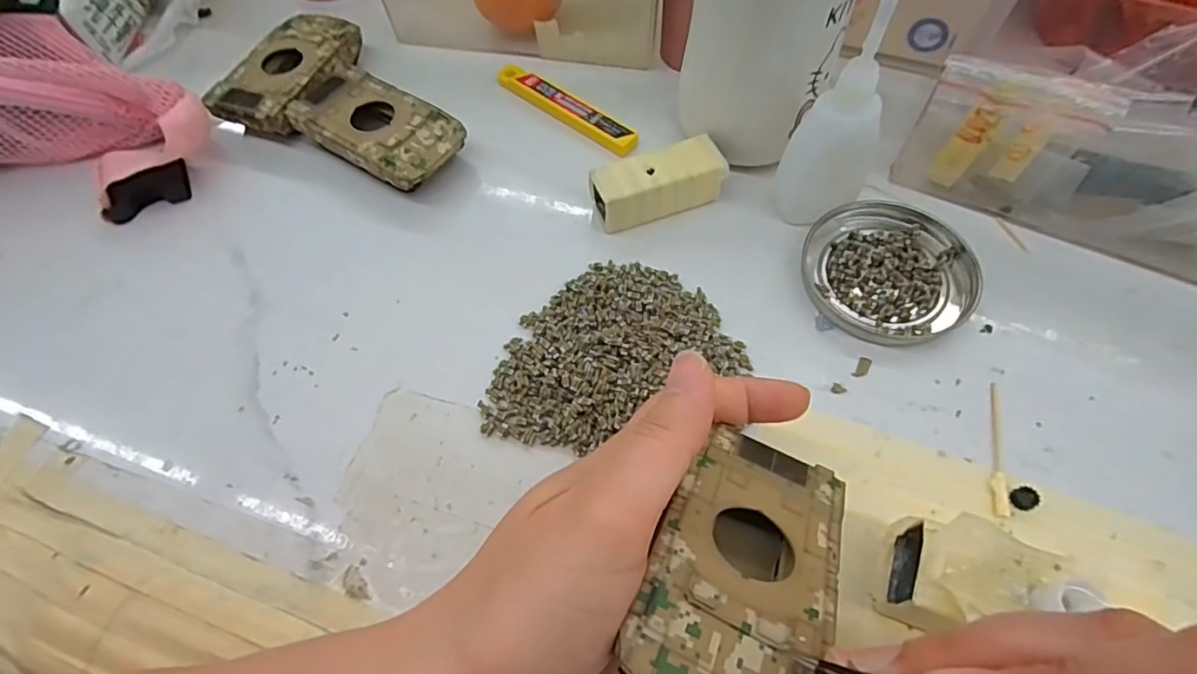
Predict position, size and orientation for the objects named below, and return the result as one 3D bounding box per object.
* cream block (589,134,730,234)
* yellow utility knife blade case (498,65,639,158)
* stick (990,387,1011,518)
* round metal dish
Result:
[{"bbox_3d":[0.028,-0.080,0.302,0.067,0.030,0.027,-20,62,-8],"label":"cream block"},{"bbox_3d":[-0.020,-0.135,0.348,0.103,0.009,0.019,38,69,21],"label":"yellow utility knife blade case"},{"bbox_3d":[0.166,0.045,0.243,0.006,0.004,0.059,12,62,10],"label":"stick"},{"bbox_3d":[0.141,-0.034,0.284,0.077,0.010,0.080,-1,61,3],"label":"round metal dish"}]

